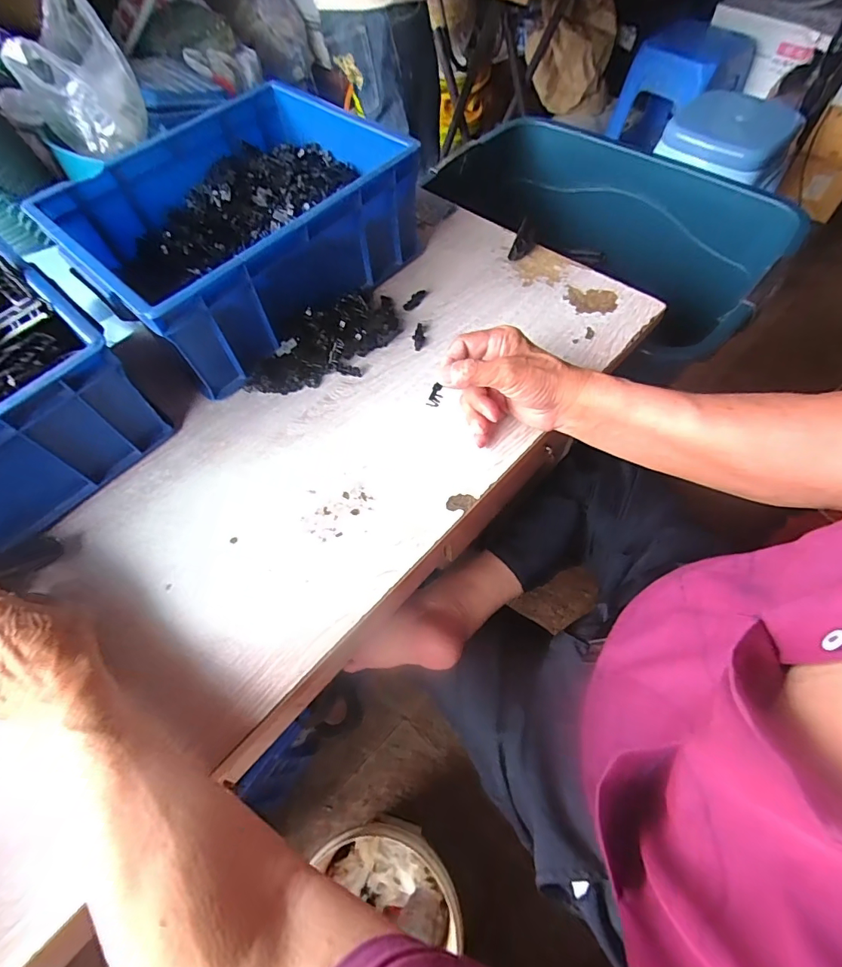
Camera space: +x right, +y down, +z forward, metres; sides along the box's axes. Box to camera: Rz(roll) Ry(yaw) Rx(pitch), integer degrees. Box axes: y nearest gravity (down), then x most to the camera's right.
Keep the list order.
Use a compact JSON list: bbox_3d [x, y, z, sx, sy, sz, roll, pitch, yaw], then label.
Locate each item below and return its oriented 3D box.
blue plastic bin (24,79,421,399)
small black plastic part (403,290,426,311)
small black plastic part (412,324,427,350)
[{"bbox_3d":[-0.201,-0.293,0.531,0.275,0.128,0.326,40,70,23],"label":"blue plastic bin"},{"bbox_3d":[-0.006,-0.220,0.545,0.011,0.006,0.036,34,68,21],"label":"small black plastic part"},{"bbox_3d":[-0.002,-0.168,0.519,0.014,0.006,0.041,2,61,6],"label":"small black plastic part"}]

